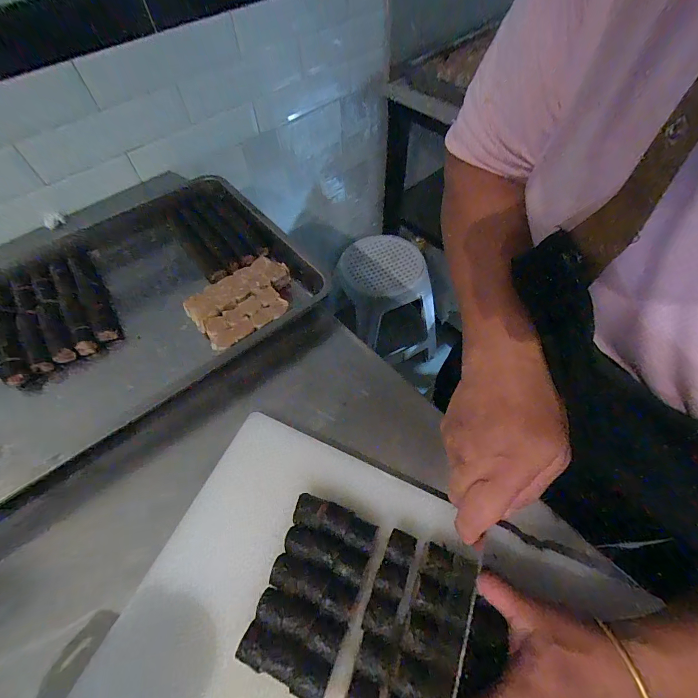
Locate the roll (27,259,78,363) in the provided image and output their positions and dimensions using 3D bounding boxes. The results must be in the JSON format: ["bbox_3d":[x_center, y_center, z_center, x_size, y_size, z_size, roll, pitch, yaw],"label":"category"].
[{"bbox_3d":[-0.462,-0.064,0.542,0.036,0.027,0.229,-33,61,-16],"label":"roll"}]

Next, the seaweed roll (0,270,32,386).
[{"bbox_3d":[-0.498,-0.035,0.515,0.040,0.032,0.210,-28,60,-14],"label":"seaweed roll"}]

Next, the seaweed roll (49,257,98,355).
[{"bbox_3d":[-0.428,-0.071,0.543,0.032,0.034,0.206,-30,60,-15],"label":"seaweed roll"}]

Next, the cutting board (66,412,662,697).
[{"bbox_3d":[0.019,0.272,0.308,0.456,0.023,0.315,20,62,15],"label":"cutting board"}]

